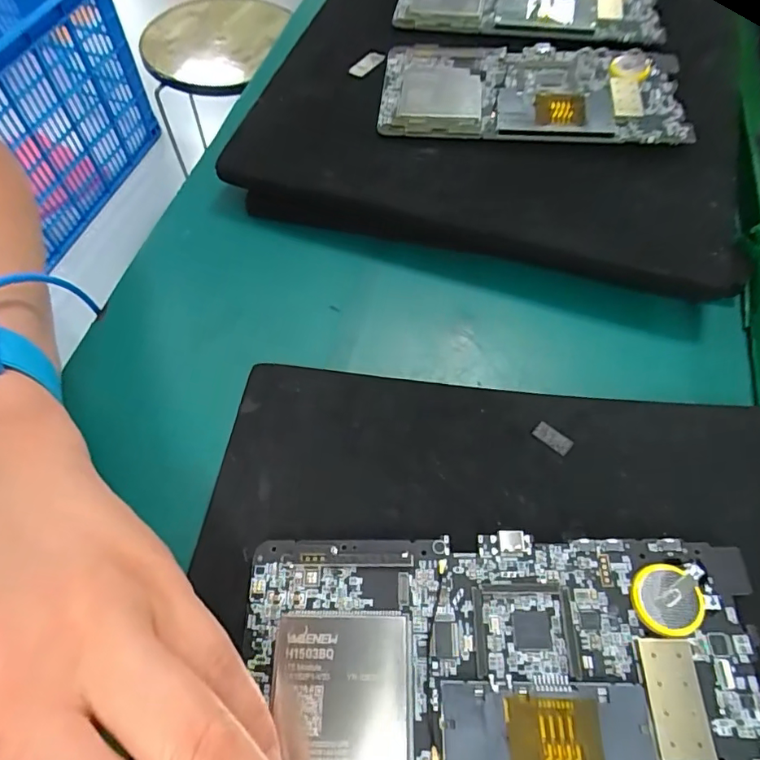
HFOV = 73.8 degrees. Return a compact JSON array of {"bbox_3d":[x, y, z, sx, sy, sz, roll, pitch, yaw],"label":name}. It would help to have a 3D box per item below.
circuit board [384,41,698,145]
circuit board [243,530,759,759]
[{"bbox_3d":[0.077,-0.153,0.266,0.150,0.007,0.069,5,64,7],"label":"circuit board"},{"bbox_3d":[0.035,0.086,0.152,0.151,0.009,0.072,2,61,-1],"label":"circuit board"}]

